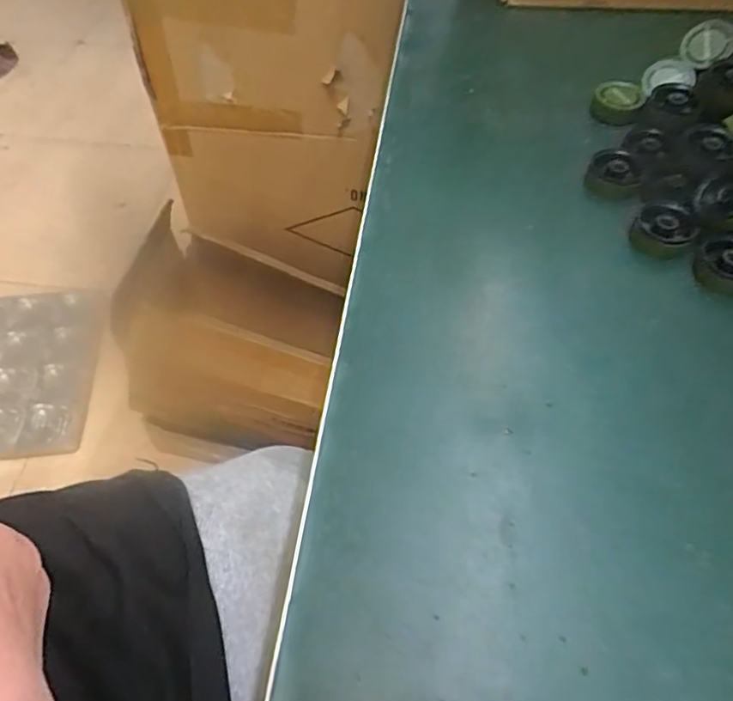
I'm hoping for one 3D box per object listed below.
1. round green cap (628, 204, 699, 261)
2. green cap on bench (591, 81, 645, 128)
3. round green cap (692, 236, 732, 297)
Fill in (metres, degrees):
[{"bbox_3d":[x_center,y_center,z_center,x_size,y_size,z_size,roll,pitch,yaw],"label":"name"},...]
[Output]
[{"bbox_3d":[0.128,-0.052,0.257,0.024,0.010,0.025,0,53,0],"label":"round green cap"},{"bbox_3d":[0.132,-0.130,0.314,0.025,0.010,0.029,20,56,15],"label":"green cap on bench"},{"bbox_3d":[0.150,-0.034,0.245,0.025,0.013,0.021,34,61,23],"label":"round green cap"}]

